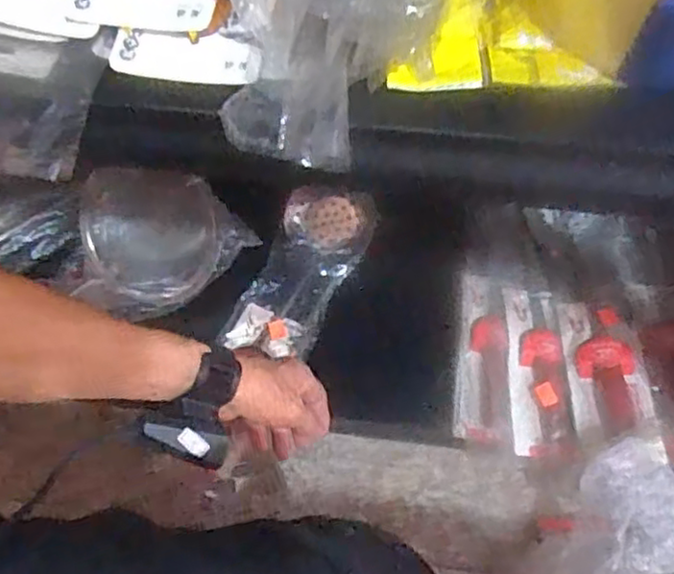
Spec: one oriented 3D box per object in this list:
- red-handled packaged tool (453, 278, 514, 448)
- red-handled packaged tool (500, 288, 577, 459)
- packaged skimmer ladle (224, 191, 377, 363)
[{"bbox_3d":[0.165,0.080,0.770,0.059,0.022,0.193,2,62,3],"label":"red-handled packaged tool"},{"bbox_3d":[0.221,0.094,0.756,0.063,0.026,0.189,-8,66,16],"label":"red-handled packaged tool"},{"bbox_3d":[-0.040,-0.020,0.805,0.101,0.035,0.225,26,73,15],"label":"packaged skimmer ladle"}]

